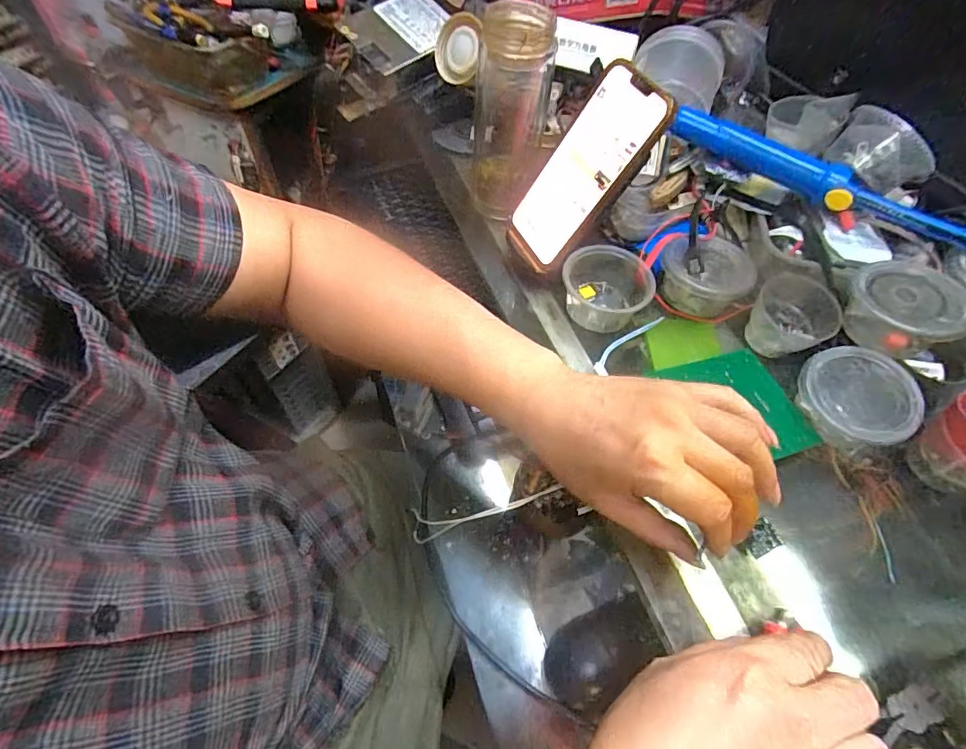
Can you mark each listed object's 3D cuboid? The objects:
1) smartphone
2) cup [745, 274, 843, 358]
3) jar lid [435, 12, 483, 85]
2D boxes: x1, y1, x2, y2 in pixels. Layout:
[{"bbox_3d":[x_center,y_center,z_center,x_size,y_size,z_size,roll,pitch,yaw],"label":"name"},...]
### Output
[{"bbox_3d":[0.083,-0.167,0.418,0.015,0.164,0.080,1,50,-42],"label":"smartphone"},{"bbox_3d":[0.263,-0.049,0.420,0.052,0.047,0.057,2,57,-3],"label":"cup"},{"bbox_3d":[-0.030,-0.340,0.515,0.015,0.064,0.074,-13,22,-40],"label":"jar lid"}]

